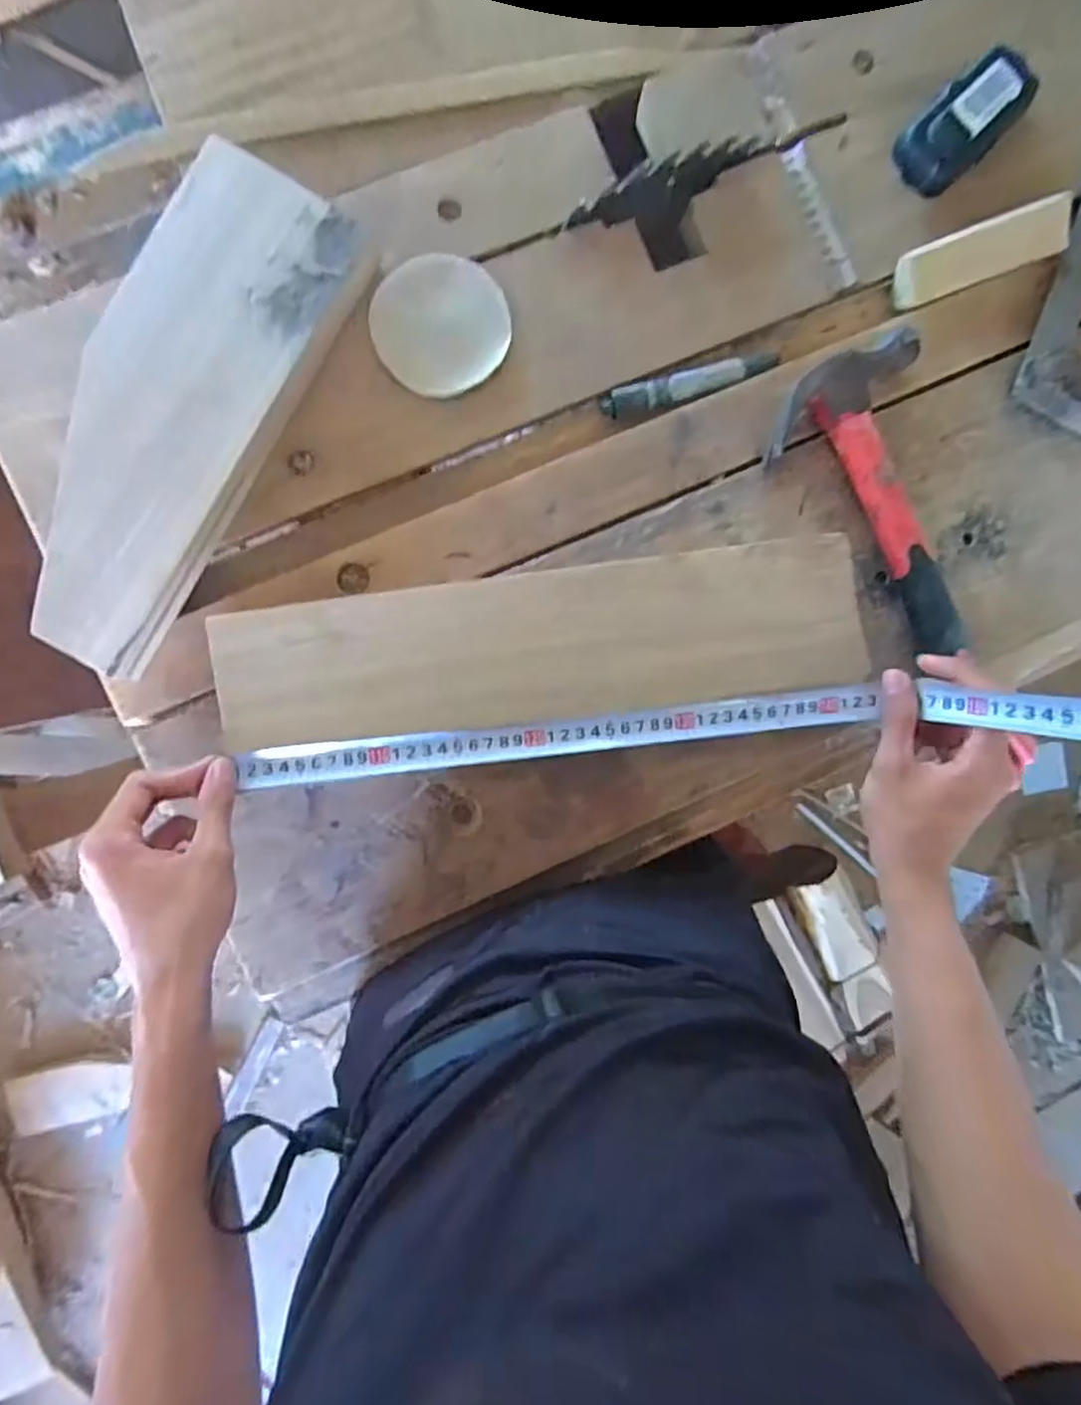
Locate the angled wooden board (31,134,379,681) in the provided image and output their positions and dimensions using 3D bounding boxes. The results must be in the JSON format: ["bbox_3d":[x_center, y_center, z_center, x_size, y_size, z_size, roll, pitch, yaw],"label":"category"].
[{"bbox_3d":[-0.237,-0.187,0.439,0.115,0.042,0.322,29,88,-3],"label":"angled wooden board"}]

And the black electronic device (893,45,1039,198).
[{"bbox_3d":[0.305,-0.417,0.483,0.098,0.029,0.049,-42,92,-3],"label":"black electronic device"}]

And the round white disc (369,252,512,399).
[{"bbox_3d":[-0.068,-0.258,0.460,0.089,0.008,0.092,0,90,-4],"label":"round white disc"}]

